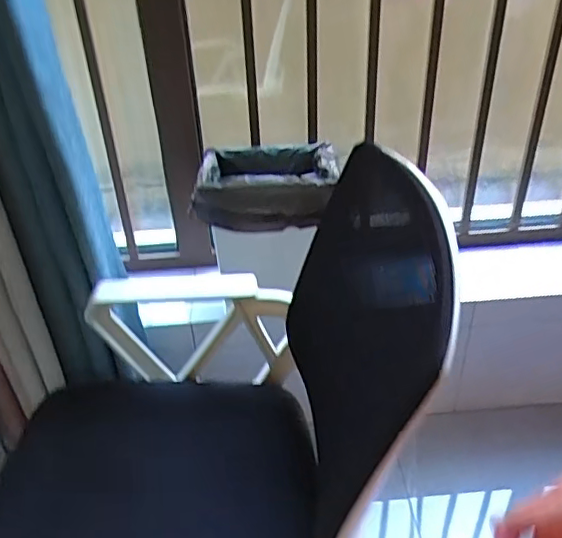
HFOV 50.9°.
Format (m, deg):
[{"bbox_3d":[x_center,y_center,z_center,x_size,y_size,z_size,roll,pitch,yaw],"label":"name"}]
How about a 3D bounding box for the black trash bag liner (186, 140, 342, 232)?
[{"bbox_3d":[-0.030,-0.167,1.135,0.274,0.105,0.186,-1,35,2],"label":"black trash bag liner"}]

